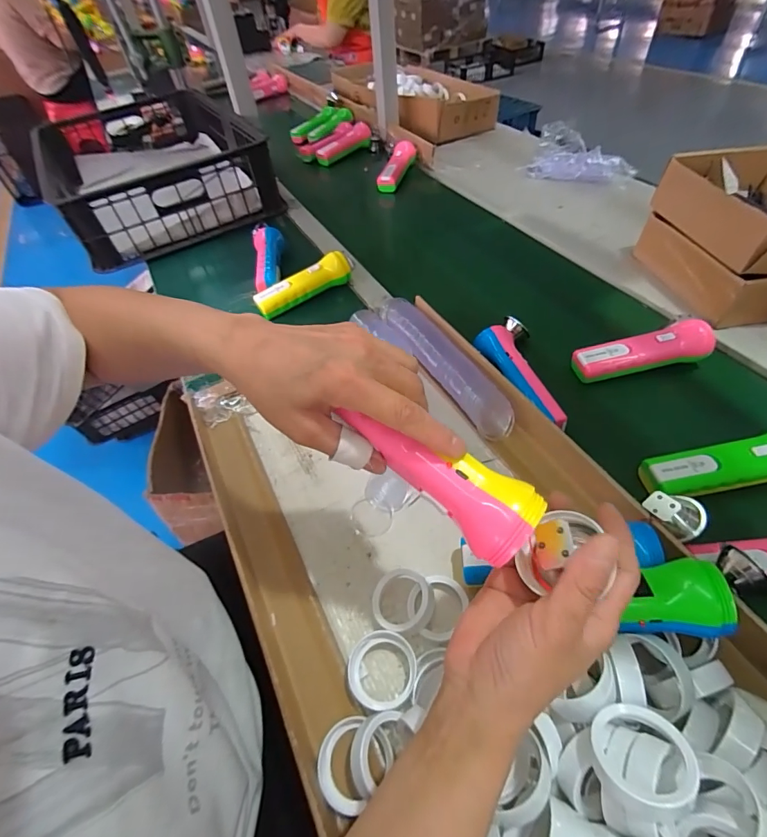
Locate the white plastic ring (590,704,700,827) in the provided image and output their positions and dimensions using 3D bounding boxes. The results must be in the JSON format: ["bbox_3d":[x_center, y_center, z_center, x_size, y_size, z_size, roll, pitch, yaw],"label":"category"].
[{"bbox_3d":[0.151,0.199,0.245,0.051,0.018,0.052,-7,22,21],"label":"white plastic ring"}]

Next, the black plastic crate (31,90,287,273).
[{"bbox_3d":[-0.529,-0.586,0.964,0.402,0.125,0.607,-27,53,-15],"label":"black plastic crate"}]

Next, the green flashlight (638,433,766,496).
[{"bbox_3d":[0.351,0.047,0.418,0.170,0.036,0.045,-10,50,-2],"label":"green flashlight"}]

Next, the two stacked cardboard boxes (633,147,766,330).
[{"bbox_3d":[0.530,-0.264,0.590,0.219,0.134,0.231,-9,50,-1],"label":"two stacked cardboard boxes"}]

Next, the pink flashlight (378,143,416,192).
[{"bbox_3d":[0.032,-0.578,0.957,0.054,0.047,0.166,10,52,14],"label":"pink flashlight"}]

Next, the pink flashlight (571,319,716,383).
[{"bbox_3d":[0.326,-0.082,0.528,0.169,0.043,0.046,-11,50,-3],"label":"pink flashlight"}]

